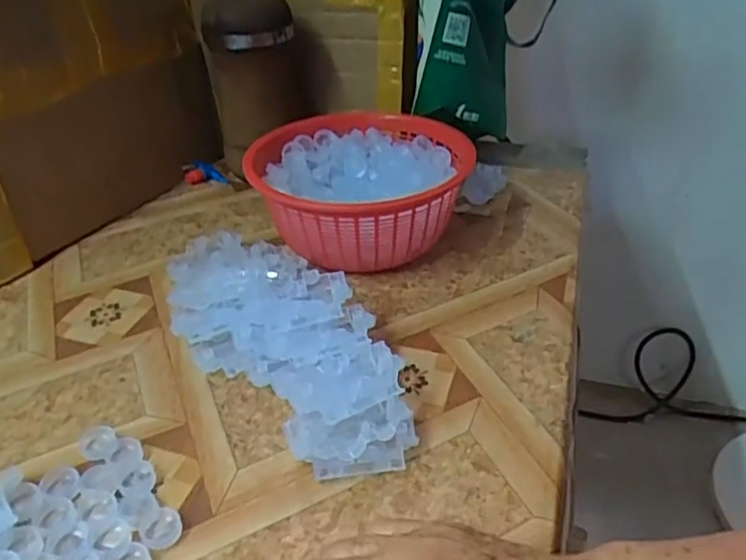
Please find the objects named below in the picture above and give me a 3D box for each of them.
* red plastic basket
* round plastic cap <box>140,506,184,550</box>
[{"bbox_3d":[-0.009,-0.076,0.574,0.177,0.082,0.200,9,35,16],"label":"red plastic basket"},{"bbox_3d":[-0.110,0.129,0.340,0.023,0.004,0.021,-1,34,1],"label":"round plastic cap"}]

